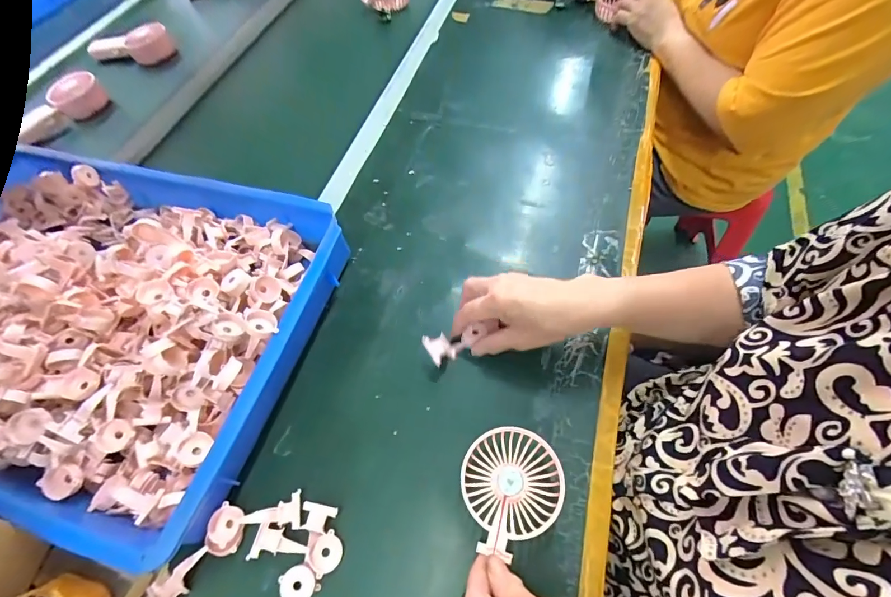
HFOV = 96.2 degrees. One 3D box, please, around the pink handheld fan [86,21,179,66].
[{"bbox_3d":[-0.633,-0.499,0.800,0.173,0.053,0.036,-15,62,-5],"label":"pink handheld fan"}]

